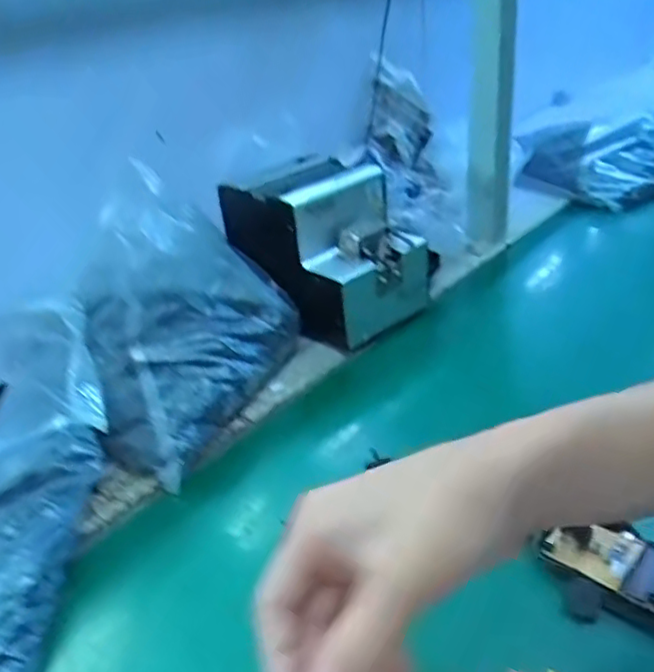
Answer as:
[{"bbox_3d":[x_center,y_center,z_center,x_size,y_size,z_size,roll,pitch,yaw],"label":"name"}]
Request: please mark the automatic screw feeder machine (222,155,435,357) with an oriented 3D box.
[{"bbox_3d":[-0.002,-0.094,0.681,0.128,0.146,0.185,-29,37,-33],"label":"automatic screw feeder machine"}]

